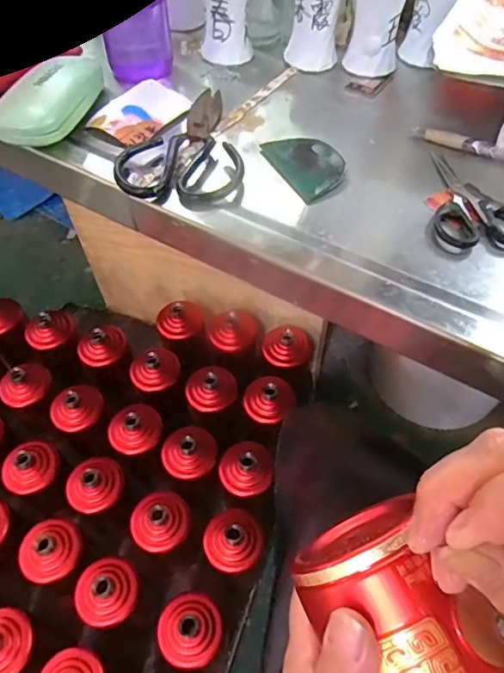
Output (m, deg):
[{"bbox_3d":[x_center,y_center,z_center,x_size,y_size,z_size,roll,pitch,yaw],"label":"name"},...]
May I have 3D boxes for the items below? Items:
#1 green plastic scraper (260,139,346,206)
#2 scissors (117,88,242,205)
[{"bbox_3d":[0.051,-0.158,0.452,0.053,0.012,0.084,-23,59,-14],"label":"green plastic scraper"},{"bbox_3d":[-0.062,-0.186,0.465,0.105,0.025,0.185,0,56,1],"label":"scissors"}]

